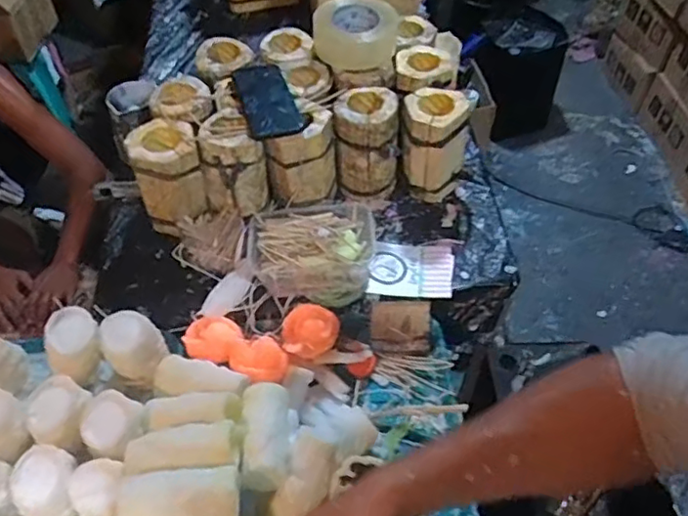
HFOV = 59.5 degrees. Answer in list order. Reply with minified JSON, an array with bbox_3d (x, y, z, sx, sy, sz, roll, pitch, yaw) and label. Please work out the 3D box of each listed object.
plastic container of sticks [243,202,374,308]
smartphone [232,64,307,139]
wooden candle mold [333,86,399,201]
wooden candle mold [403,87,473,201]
[{"bbox_3d":[-0.048,-0.014,0.828,0.172,0.073,0.125,3,52,3],"label":"plastic container of sticks"},{"bbox_3d":[-0.107,-0.226,0.850,0.076,0.014,0.139,-13,59,-10],"label":"smartphone"},{"bbox_3d":[0.033,-0.170,0.908,0.093,0.144,0.087,-3,52,-3],"label":"wooden candle mold"},{"bbox_3d":[0.134,-0.166,0.907,0.097,0.151,0.083,9,53,7],"label":"wooden candle mold"}]

